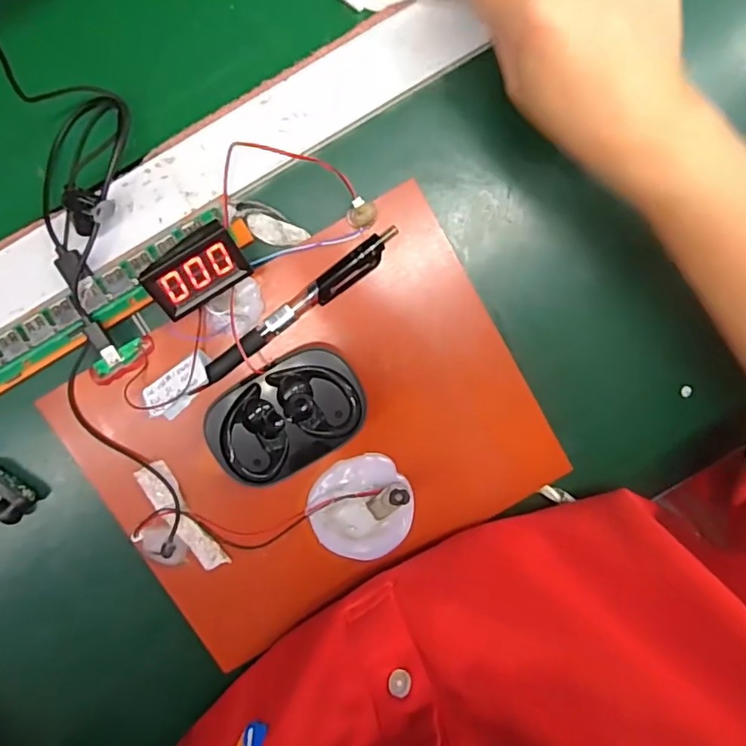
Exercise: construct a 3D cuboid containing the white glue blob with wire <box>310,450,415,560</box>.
[{"bbox_3d":[-0.006,0.083,0.337,0.060,0.015,0.060,-1,98,-4],"label":"white glue blob with wire"}]

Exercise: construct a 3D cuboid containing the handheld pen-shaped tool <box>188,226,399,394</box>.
[{"bbox_3d":[-0.043,-0.035,0.319,0.138,0.013,0.014,-37,98,1],"label":"handheld pen-shaped tool"}]

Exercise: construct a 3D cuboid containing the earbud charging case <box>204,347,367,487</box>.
[{"bbox_3d":[-0.047,0.023,0.320,0.085,0.029,0.058,-30,99,0],"label":"earbud charging case"}]

